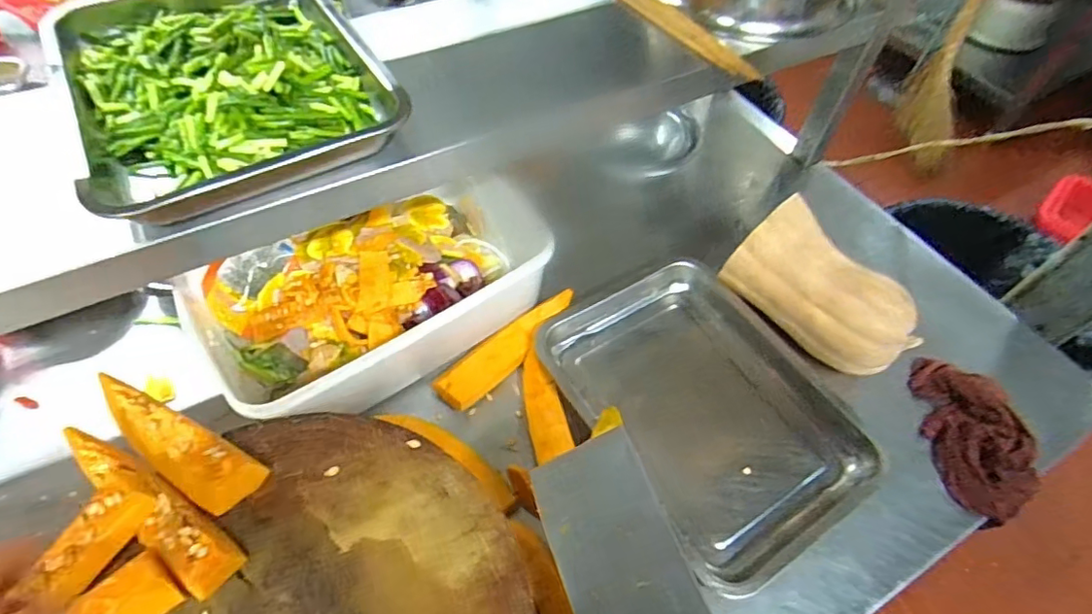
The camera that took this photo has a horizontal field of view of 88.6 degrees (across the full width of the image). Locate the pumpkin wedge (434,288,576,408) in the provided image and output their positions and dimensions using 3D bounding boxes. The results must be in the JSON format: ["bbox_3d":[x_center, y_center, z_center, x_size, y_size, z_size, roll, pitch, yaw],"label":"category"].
[{"bbox_3d":[-0.049,0.049,0.680,0.052,0.049,0.197,37,61,21],"label":"pumpkin wedge"}]

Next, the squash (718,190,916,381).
[{"bbox_3d":[0.329,-0.023,0.656,0.098,0.109,0.212,-37,64,-25],"label":"squash"}]

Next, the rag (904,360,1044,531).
[{"bbox_3d":[0.488,0.140,0.639,0.102,0.038,0.191,0,55,-3],"label":"rag"}]

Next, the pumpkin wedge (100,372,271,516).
[{"bbox_3d":[-0.325,0.121,0.489,0.174,0.037,0.047,25,57,14],"label":"pumpkin wedge"}]

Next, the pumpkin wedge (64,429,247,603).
[{"bbox_3d":[-0.318,0.163,0.449,0.172,0.050,0.045,31,59,17],"label":"pumpkin wedge"}]

